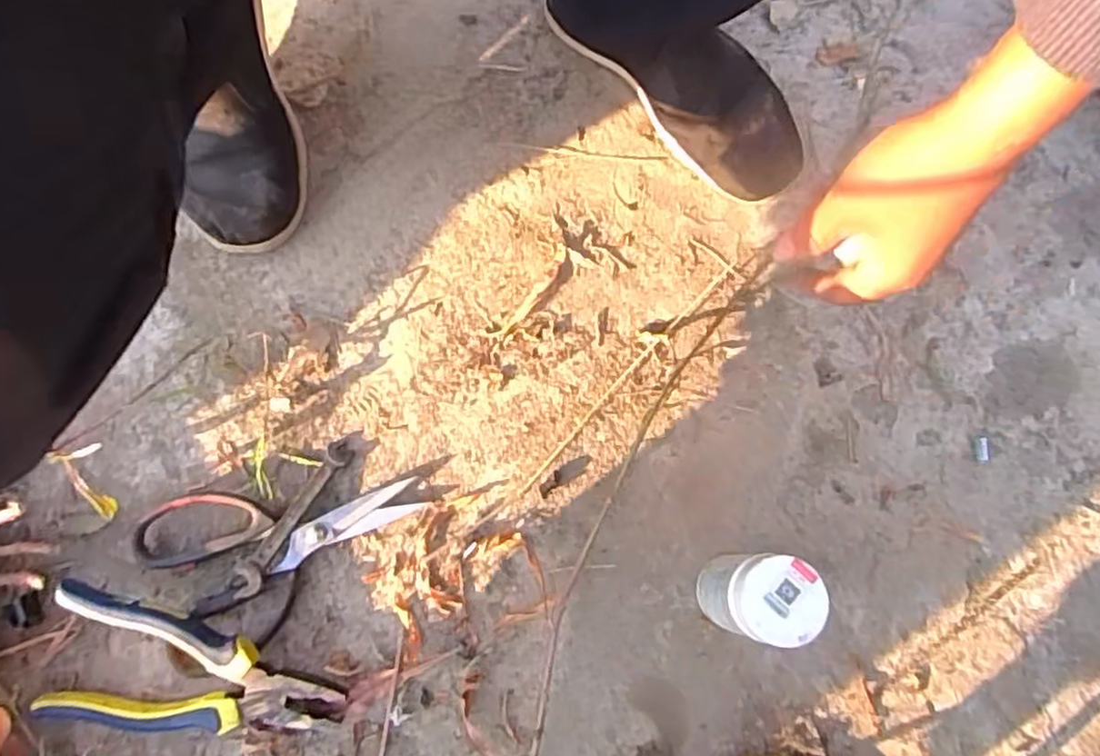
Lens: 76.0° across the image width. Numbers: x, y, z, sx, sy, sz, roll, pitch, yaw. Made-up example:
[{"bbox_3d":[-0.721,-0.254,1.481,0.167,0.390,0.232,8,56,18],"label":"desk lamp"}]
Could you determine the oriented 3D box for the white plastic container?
[{"bbox_3d":[0.123,0.133,0.432,0.048,0.109,0.047,-2,73,-1],"label":"white plastic container"}]

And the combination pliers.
[{"bbox_3d":[-0.224,0.190,0.446,0.184,0.035,0.076,13,74,3],"label":"combination pliers"}]

